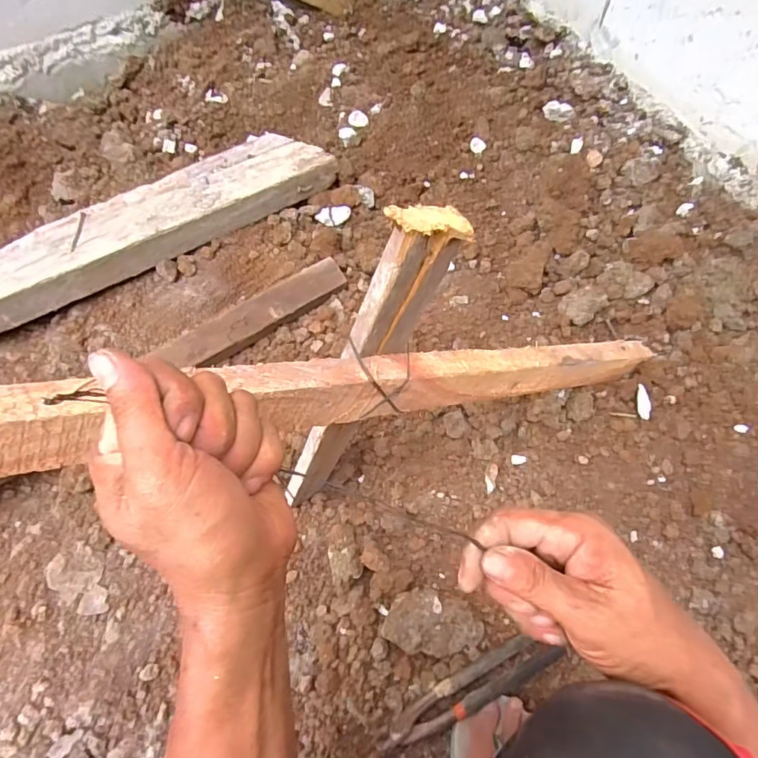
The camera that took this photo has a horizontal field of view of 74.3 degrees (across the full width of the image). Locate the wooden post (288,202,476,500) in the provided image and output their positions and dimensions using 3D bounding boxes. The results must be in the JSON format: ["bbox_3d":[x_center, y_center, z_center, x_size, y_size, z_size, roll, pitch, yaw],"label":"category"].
[{"bbox_3d":[-0.031,0.023,0.507,0.062,0.454,0.032,-23,65,-34],"label":"wooden post"}]

